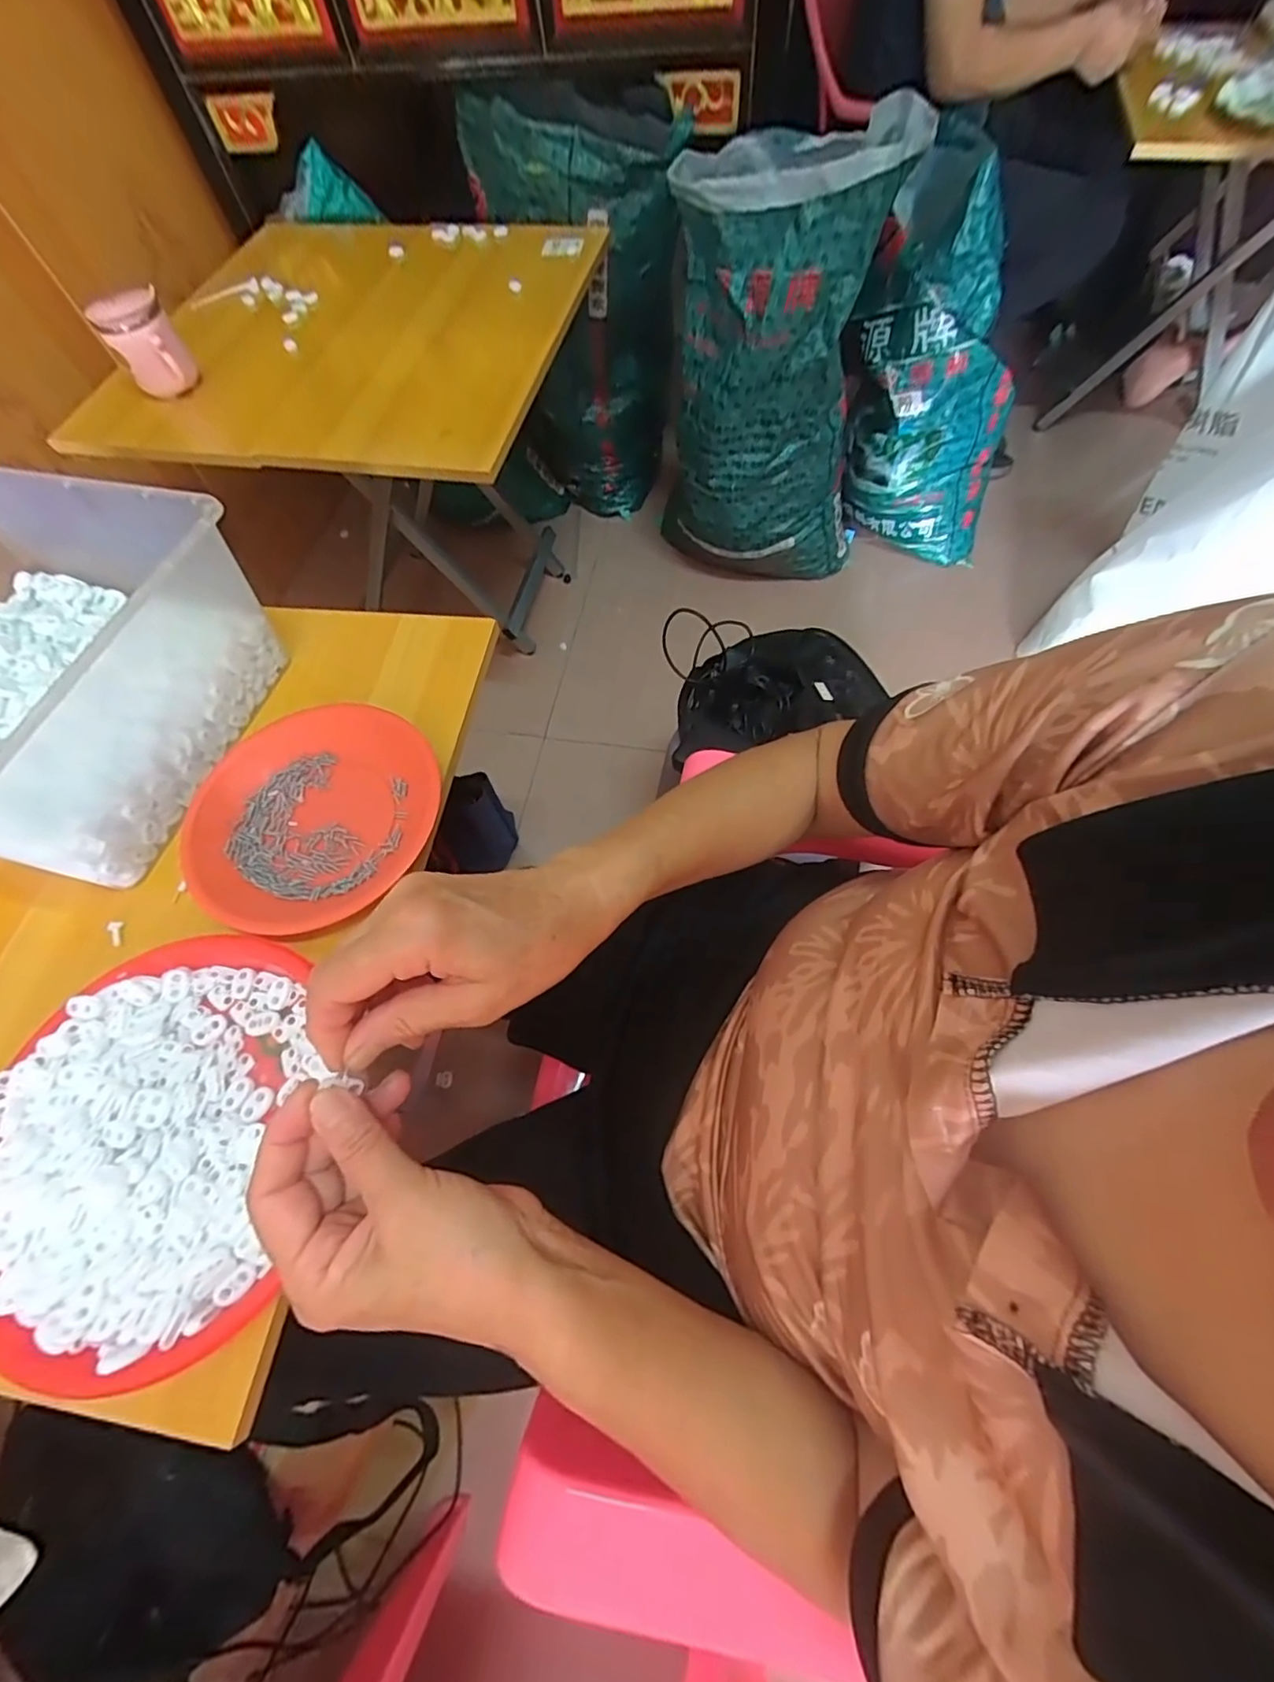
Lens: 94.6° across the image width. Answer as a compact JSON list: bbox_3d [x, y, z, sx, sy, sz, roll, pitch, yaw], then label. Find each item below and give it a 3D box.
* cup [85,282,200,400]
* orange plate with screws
[{"bbox_3d":[-0.598,-0.605,0.719,0.078,0.088,0.066,-32,68,-12],"label":"cup"},{"bbox_3d":[-0.259,-0.024,0.471,0.190,0.024,0.194,-1,65,2],"label":"orange plate with screws"}]

